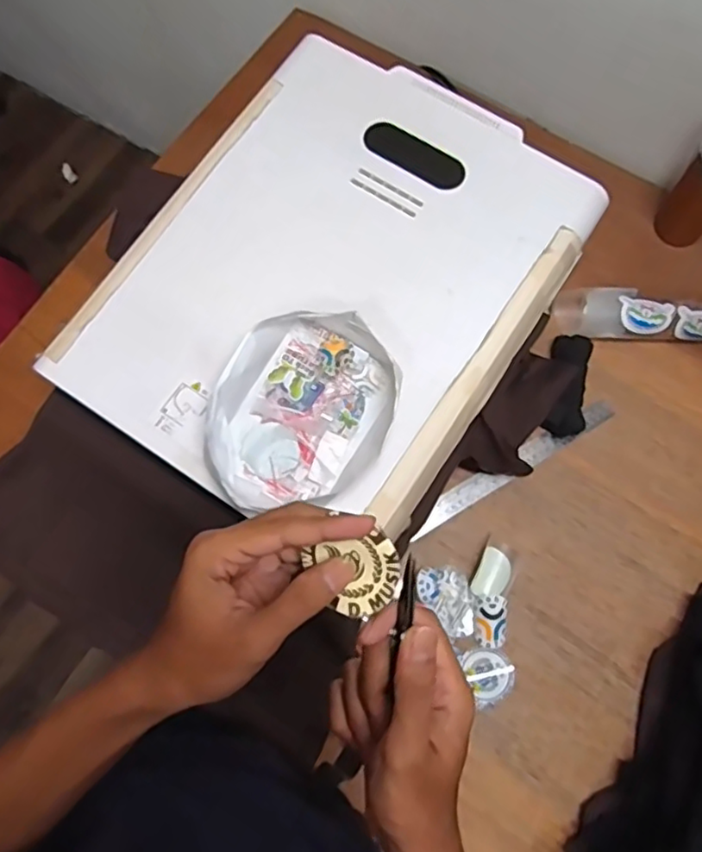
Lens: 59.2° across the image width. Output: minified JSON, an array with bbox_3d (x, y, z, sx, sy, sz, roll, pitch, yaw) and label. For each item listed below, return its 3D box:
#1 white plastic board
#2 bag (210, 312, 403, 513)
[{"bbox_3d":[-0.016,-0.154,0.645,0.397,0.027,0.492,33,78,8],"label":"white plastic board"},{"bbox_3d":[-0.044,-0.011,0.582,0.153,0.048,0.190,20,77,5],"label":"bag"}]

